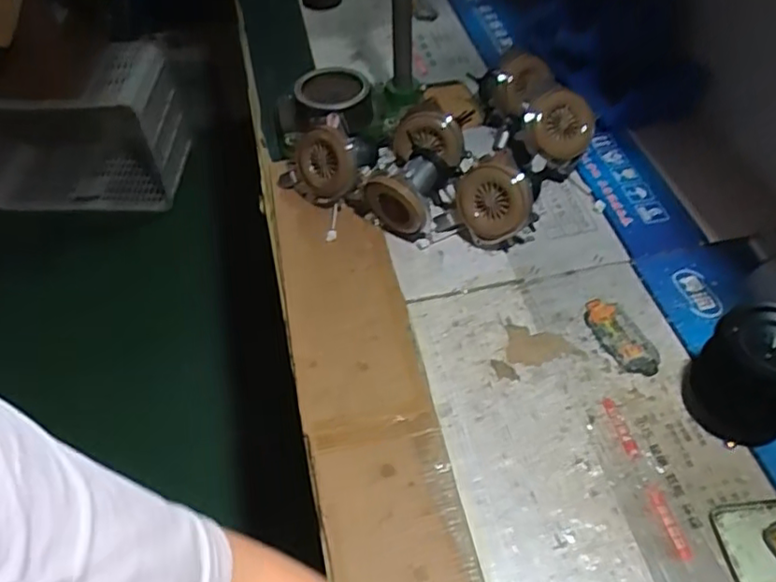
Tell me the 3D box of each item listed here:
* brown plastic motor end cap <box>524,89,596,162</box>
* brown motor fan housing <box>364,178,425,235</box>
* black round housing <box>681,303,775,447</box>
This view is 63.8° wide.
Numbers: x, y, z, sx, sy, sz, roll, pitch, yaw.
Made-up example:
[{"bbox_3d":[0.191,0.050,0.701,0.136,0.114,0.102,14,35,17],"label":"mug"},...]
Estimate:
[{"bbox_3d":[0.251,-0.244,0.923,0.098,0.099,0.032,7,15,4],"label":"brown plastic motor end cap"},{"bbox_3d":[0.009,-0.117,0.854,0.083,0.095,0.019,14,52,16],"label":"brown motor fan housing"},{"bbox_3d":[0.385,0.088,0.662,0.094,0.129,0.112,-35,56,-23],"label":"black round housing"}]

